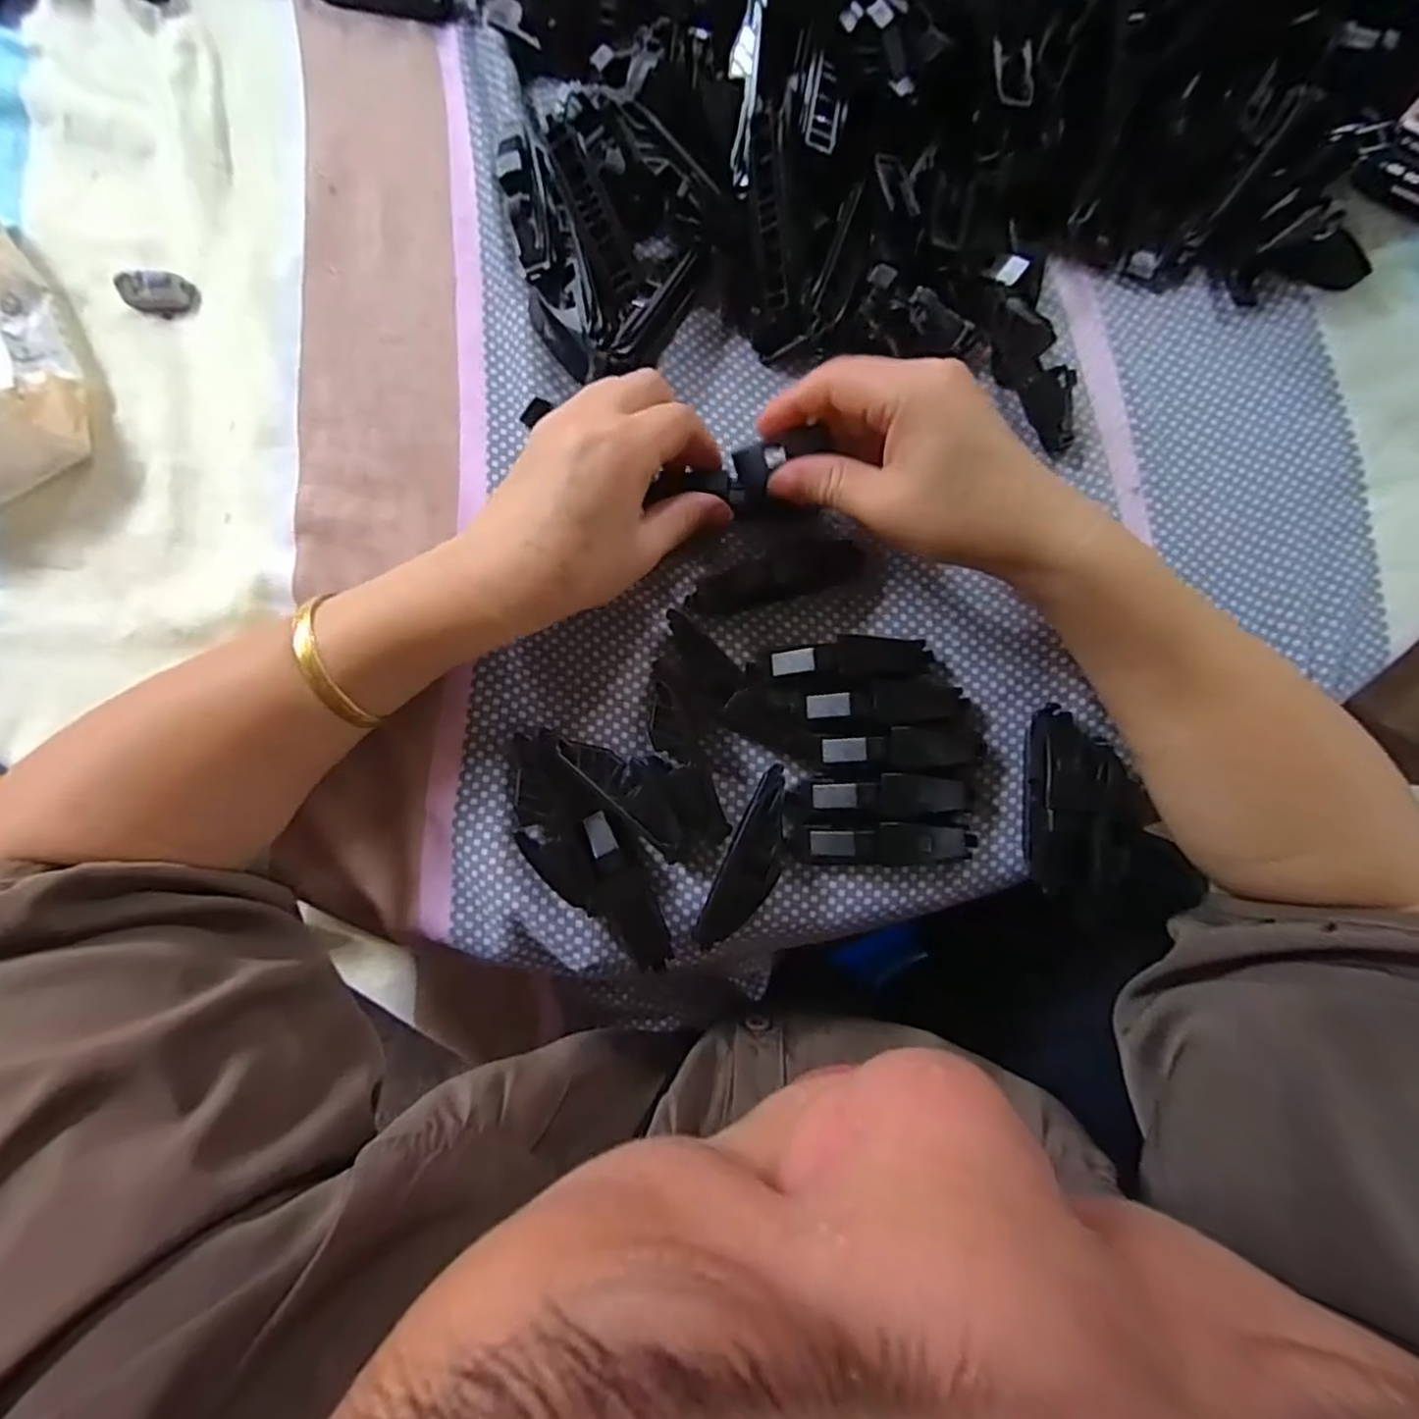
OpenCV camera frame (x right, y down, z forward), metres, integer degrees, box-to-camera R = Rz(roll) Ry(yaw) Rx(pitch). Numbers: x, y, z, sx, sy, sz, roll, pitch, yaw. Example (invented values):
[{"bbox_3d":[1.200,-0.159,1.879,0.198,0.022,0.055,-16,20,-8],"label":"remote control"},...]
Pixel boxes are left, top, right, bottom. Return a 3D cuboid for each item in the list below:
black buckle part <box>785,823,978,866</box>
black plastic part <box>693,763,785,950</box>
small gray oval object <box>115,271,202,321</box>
[{"bbox_3d":[0.075,0.058,0.286,0.080,0.020,0.017,1,83,0],"label":"black buckle part"},{"bbox_3d":[0.019,0.064,0.284,0.022,0.019,0.078,24,84,3],"label":"black plastic part"},{"bbox_3d":[-0.264,-0.200,0.316,0.033,0.009,0.018,11,83,2],"label":"small gray oval object"}]

